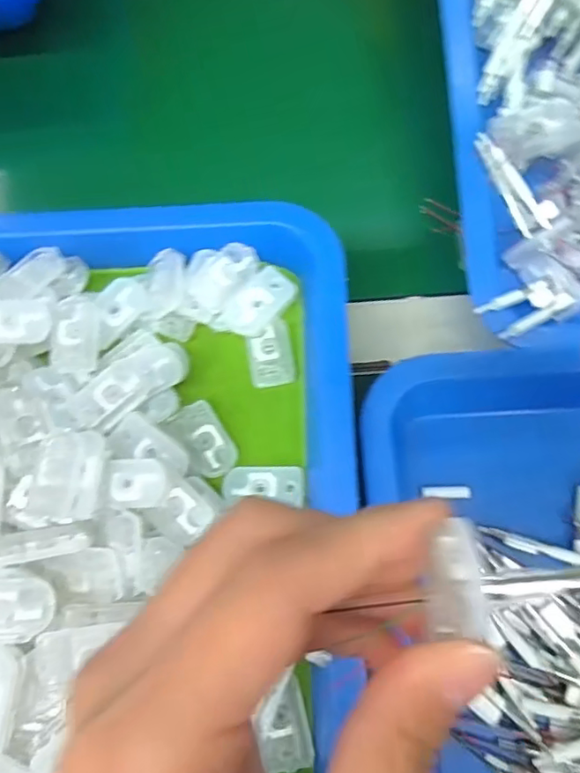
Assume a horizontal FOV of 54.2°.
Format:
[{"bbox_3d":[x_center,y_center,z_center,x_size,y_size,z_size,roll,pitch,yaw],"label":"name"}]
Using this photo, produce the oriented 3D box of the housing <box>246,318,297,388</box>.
[{"bbox_3d":[-0.010,-0.017,0.287,0.022,0.004,0.033,-9,72,-1],"label":"housing"}]

